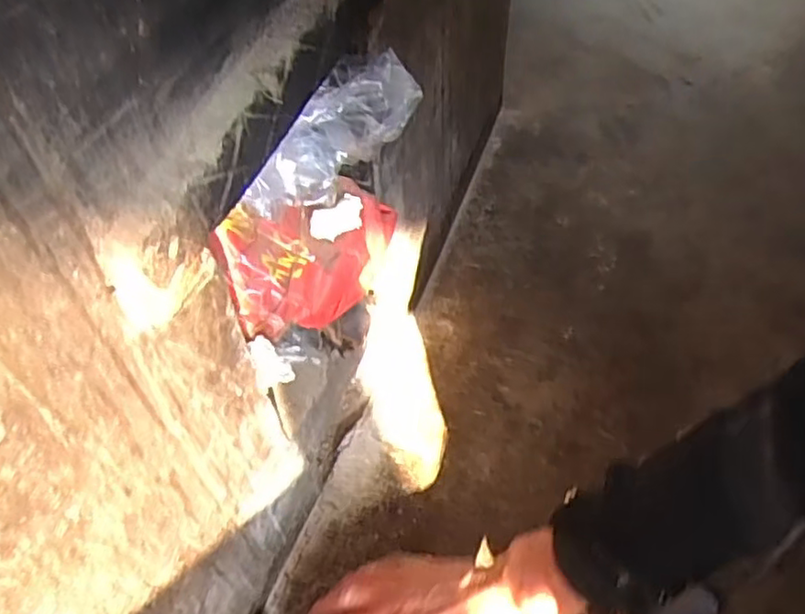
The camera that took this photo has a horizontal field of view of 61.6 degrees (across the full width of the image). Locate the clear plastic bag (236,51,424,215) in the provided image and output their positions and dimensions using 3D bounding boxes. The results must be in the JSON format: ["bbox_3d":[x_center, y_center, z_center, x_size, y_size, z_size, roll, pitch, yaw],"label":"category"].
[{"bbox_3d":[-0.039,-0.096,0.375,0.105,0.065,0.054,-38,49,32],"label":"clear plastic bag"}]

